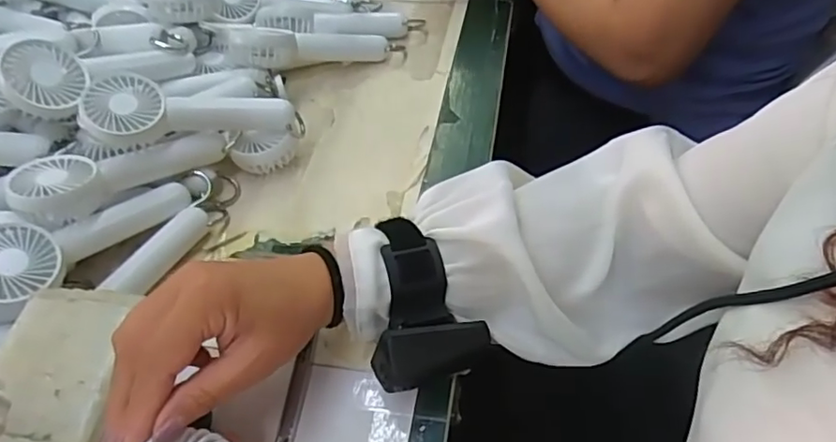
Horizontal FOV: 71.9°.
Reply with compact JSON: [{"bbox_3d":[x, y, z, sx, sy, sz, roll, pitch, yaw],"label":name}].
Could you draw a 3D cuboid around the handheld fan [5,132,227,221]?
[{"bbox_3d":[-0.218,-0.041,0.427,0.144,0.027,0.049,-23,51,-35],"label":"handheld fan"}]

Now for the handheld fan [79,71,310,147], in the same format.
[{"bbox_3d":[-0.168,-0.080,0.442,0.159,0.032,0.050,0,49,-20],"label":"handheld fan"}]

